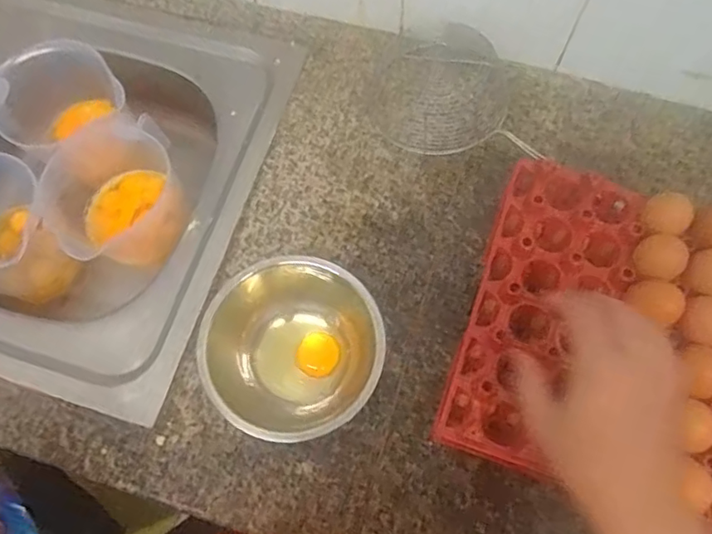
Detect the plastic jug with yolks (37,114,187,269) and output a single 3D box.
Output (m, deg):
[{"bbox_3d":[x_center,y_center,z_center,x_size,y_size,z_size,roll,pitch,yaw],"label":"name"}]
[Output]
[{"bbox_3d":[-0.310,-0.095,0.725,0.155,0.131,0.182,-19,71,-5],"label":"plastic jug with yolks"}]

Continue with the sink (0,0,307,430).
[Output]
[{"bbox_3d":[-0.535,-0.166,0.772,0.846,0.162,0.513,16,71,8],"label":"sink"}]

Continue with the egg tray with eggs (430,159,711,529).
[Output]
[{"bbox_3d":[0.249,0.060,0.504,0.285,0.056,0.285,18,72,8],"label":"egg tray with eggs"}]

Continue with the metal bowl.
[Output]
[{"bbox_3d":[-0.059,0.085,0.553,0.159,0.104,0.160,-1,70,2],"label":"metal bowl"}]

